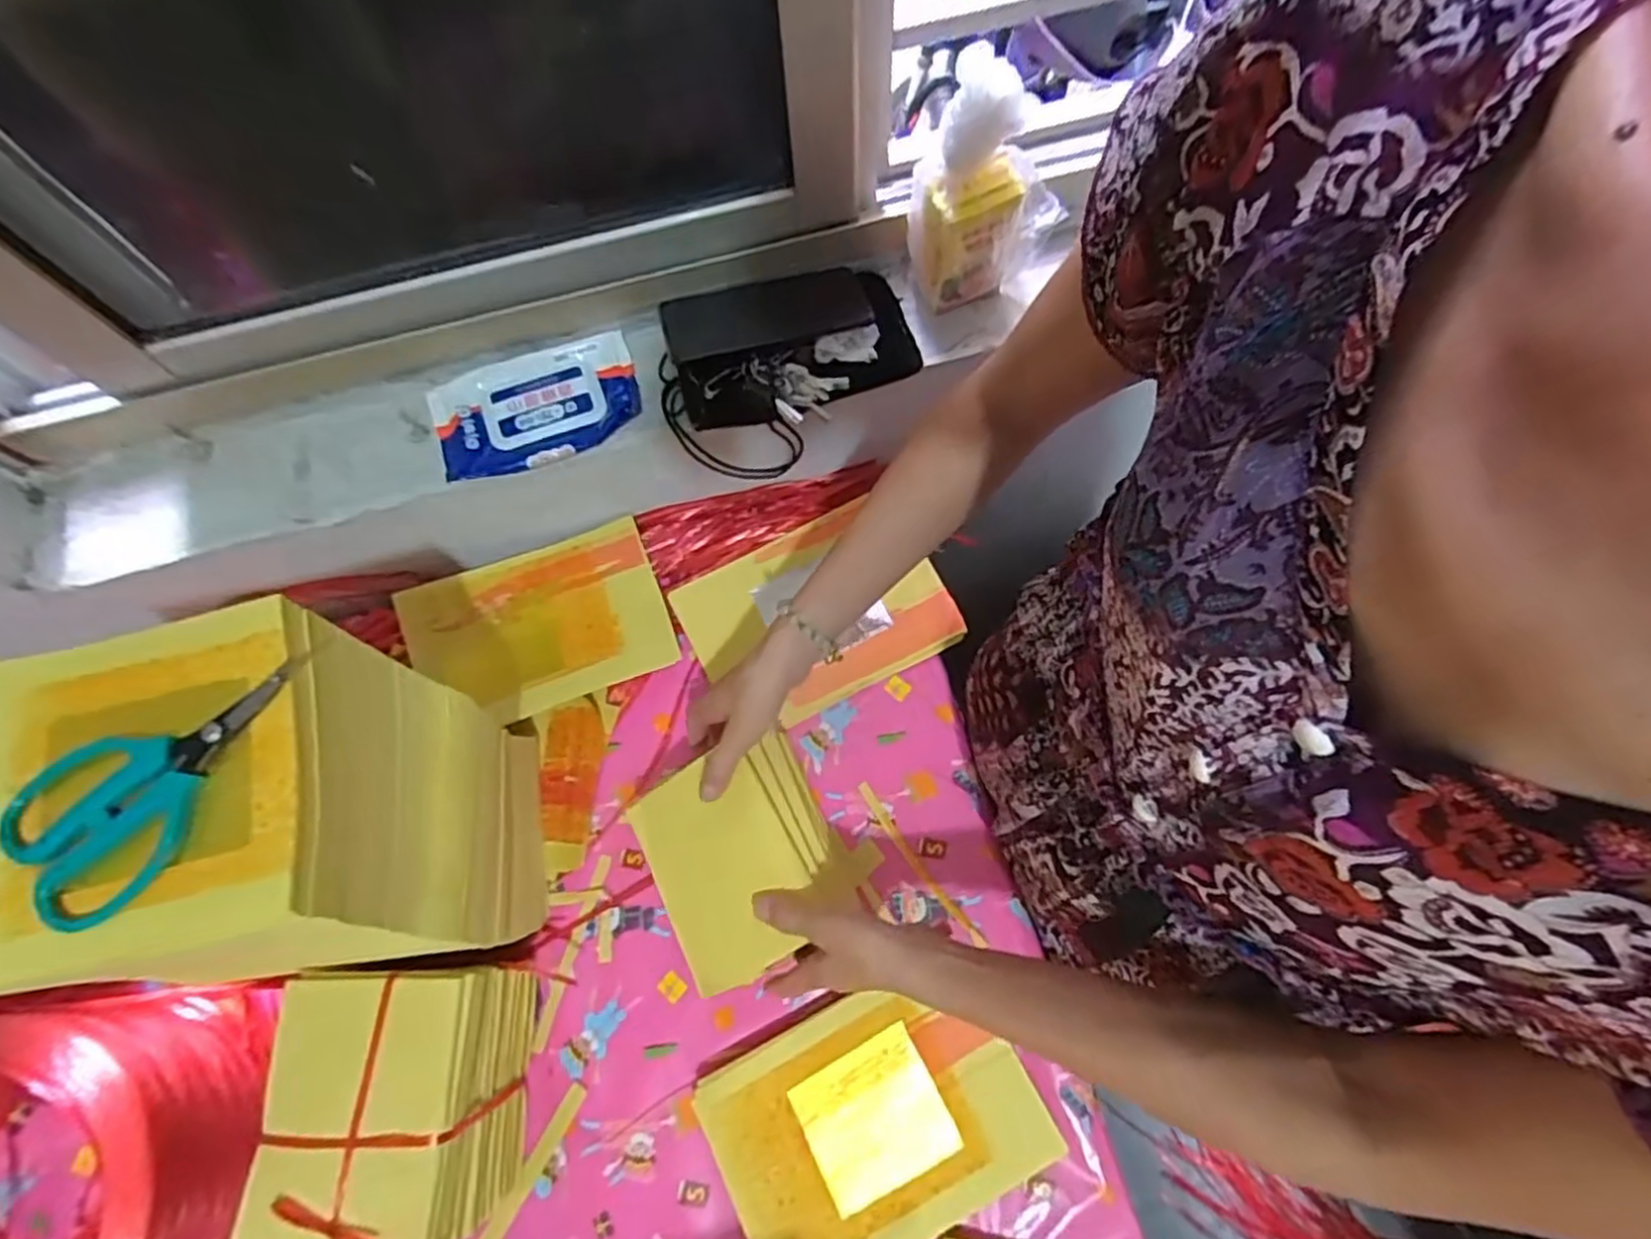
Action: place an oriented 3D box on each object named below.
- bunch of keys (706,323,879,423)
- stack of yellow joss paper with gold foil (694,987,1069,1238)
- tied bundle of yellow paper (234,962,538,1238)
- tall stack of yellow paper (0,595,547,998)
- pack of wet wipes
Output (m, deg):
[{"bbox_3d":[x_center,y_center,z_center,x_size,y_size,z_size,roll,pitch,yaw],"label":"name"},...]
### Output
[{"bbox_3d":[-0.019,-0.197,0.602,0.144,0.034,0.052,-23,71,-5],"label":"bunch of keys"},{"bbox_3d":[0.038,0.376,0.557,0.225,0.032,0.166,-26,71,-7],"label":"stack of yellow joss paper with gold foil"},{"bbox_3d":[-0.289,0.333,0.524,0.124,0.147,0.163,-2,70,2],"label":"tied bundle of yellow paper"},{"bbox_3d":[-0.366,0.143,0.510,0.250,0.312,0.180,-9,70,0],"label":"tall stack of yellow paper"},{"bbox_3d":[-0.243,-0.178,0.619,0.169,0.021,0.097,-19,71,-4],"label":"pack of wet wipes"}]

